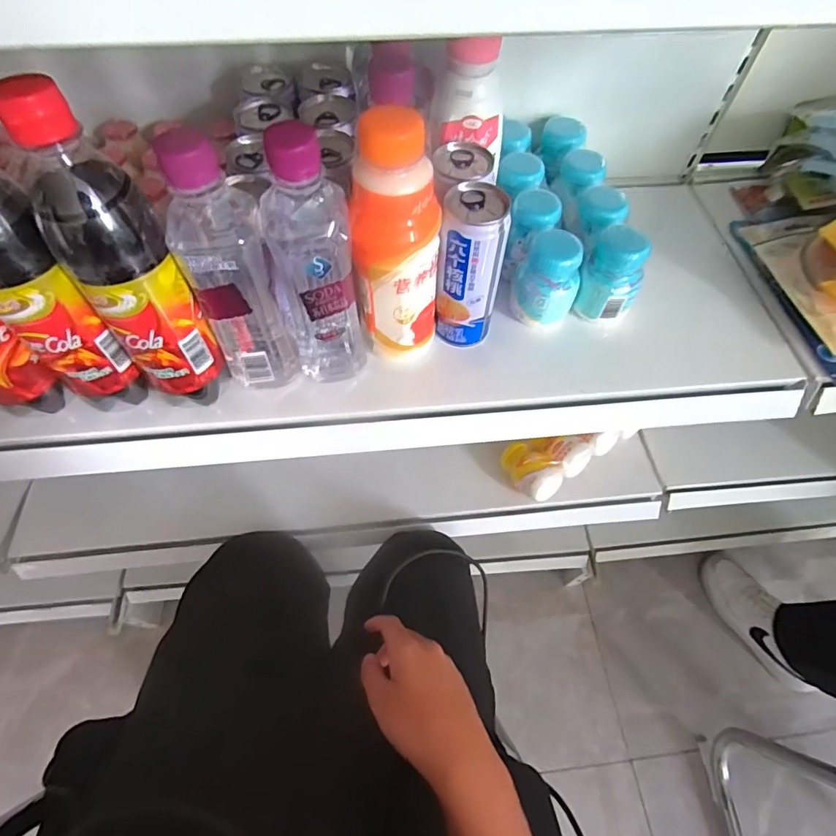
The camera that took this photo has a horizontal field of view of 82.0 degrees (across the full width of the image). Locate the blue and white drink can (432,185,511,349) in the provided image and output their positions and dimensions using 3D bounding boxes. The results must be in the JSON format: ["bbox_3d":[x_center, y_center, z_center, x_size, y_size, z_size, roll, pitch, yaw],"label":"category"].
[{"bbox_3d":[0.042,-0.120,0.396,0.049,0.125,0.050,4,61,1],"label":"blue and white drink can"}]

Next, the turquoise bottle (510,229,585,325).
[{"bbox_3d":[0.113,-0.123,0.422,0.052,0.076,0.044,-23,64,-13],"label":"turquoise bottle"}]

